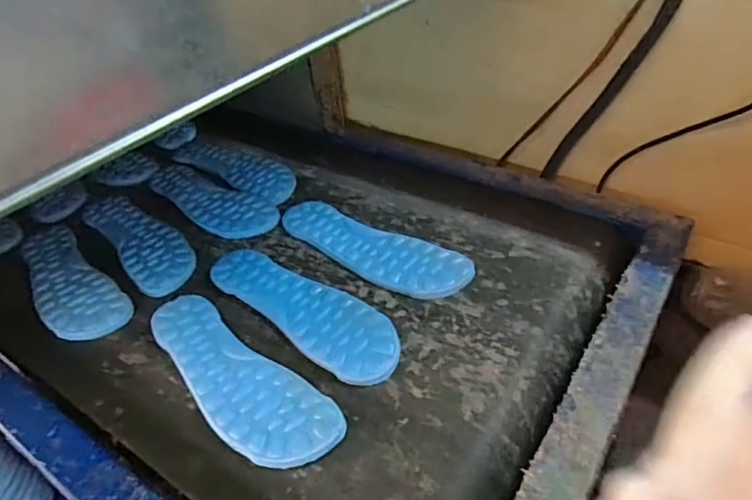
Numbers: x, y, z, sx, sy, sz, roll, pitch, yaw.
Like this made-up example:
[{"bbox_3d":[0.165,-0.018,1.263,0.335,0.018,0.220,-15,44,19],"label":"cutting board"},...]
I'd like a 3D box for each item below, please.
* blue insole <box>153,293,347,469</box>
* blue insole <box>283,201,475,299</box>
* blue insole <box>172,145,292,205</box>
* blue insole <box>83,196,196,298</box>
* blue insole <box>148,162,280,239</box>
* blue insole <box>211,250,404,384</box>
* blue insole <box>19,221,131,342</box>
[{"bbox_3d":[-0.139,0.117,0.508,0.251,0.007,0.081,28,52,34],"label":"blue insole"},{"bbox_3d":[-0.012,-0.005,0.635,0.255,0.008,0.079,23,49,30],"label":"blue insole"},{"bbox_3d":[-0.208,-0.125,0.800,0.241,0.004,0.078,22,48,29],"label":"blue insole"},{"bbox_3d":[-0.301,-0.017,0.685,0.077,0.004,0.238,-33,47,-27],"label":"blue insole"},{"bbox_3d":[-0.236,-0.068,0.743,0.240,0.007,0.083,23,49,30],"label":"blue insole"},{"bbox_3d":[-0.081,0.055,0.570,0.258,0.009,0.077,29,52,34],"label":"blue insole"},{"bbox_3d":[-0.367,0.034,0.632,0.079,0.008,0.231,-35,48,-29],"label":"blue insole"}]

